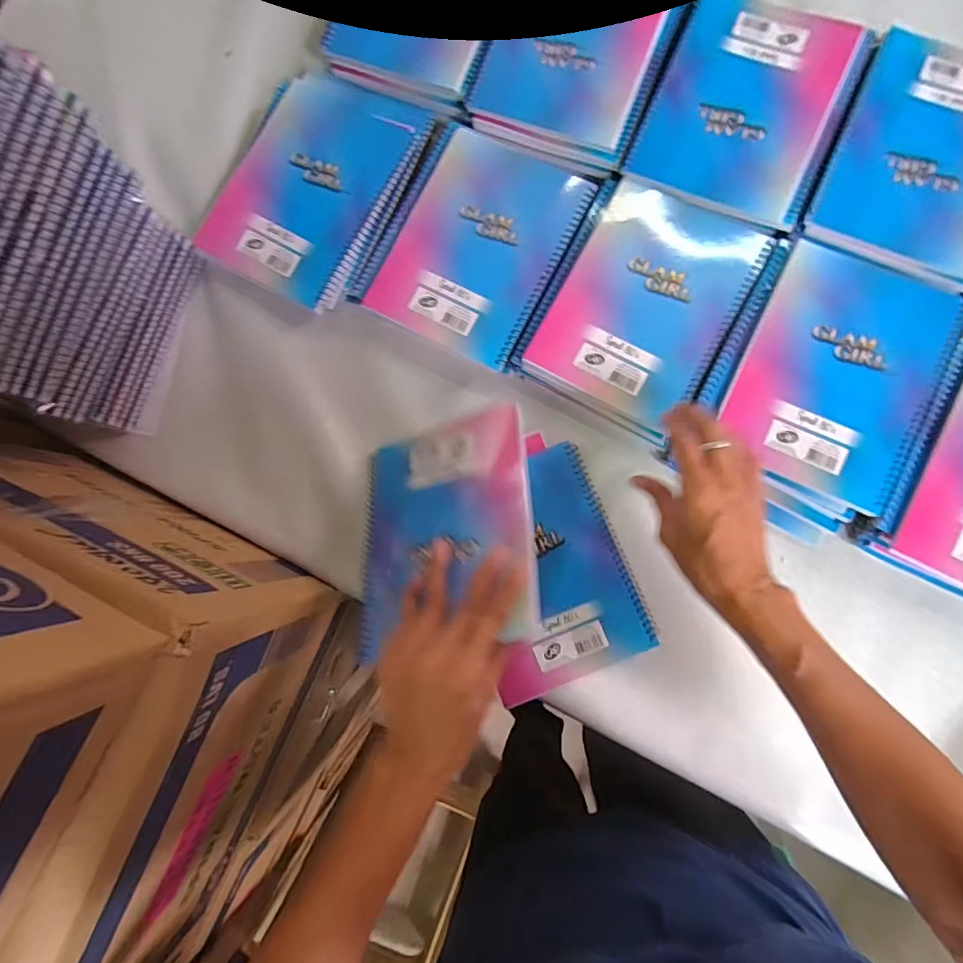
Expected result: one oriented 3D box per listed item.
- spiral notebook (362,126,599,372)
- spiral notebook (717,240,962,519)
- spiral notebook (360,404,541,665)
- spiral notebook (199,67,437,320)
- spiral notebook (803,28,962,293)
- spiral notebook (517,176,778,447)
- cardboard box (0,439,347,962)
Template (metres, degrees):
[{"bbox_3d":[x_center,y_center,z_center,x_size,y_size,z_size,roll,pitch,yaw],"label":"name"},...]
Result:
[{"bbox_3d":[-0.003,-0.222,0.471,0.149,0.008,0.194,27,90,6],"label":"spiral notebook"},{"bbox_3d":[0.304,-0.092,0.426,0.151,0.015,0.197,25,90,6],"label":"spiral notebook"},{"bbox_3d":[-0.033,0.036,0.402,0.153,0.012,0.189,-17,57,23],"label":"spiral notebook"},{"bbox_3d":[-0.165,-0.295,0.499,0.158,0.023,0.222,28,90,6],"label":"spiral notebook"},{"bbox_3d":[0.388,-0.279,0.431,0.152,0.008,0.207,26,90,6],"label":"spiral notebook"},{"bbox_3d":[0.146,-0.159,0.450,0.151,0.010,0.206,29,90,6],"label":"spiral notebook"},{"bbox_3d":[-0.352,0.175,0.386,0.327,0.245,0.346,25,87,8],"label":"cardboard box"}]

